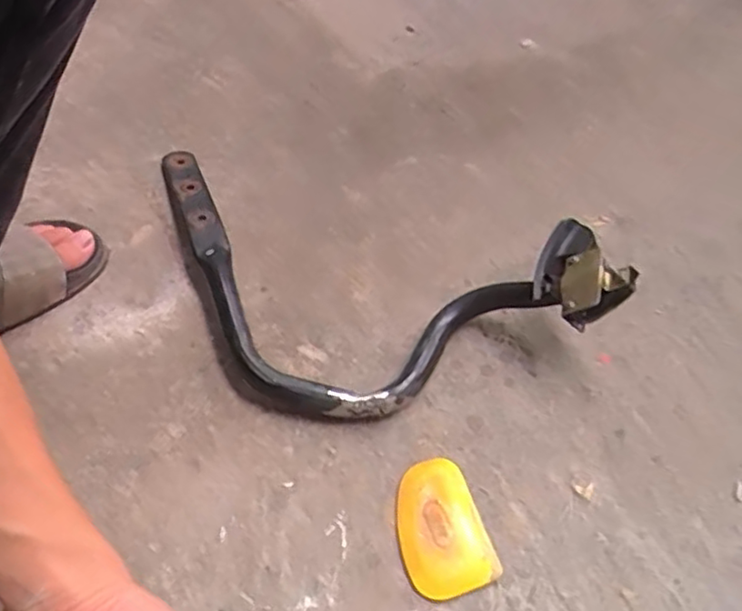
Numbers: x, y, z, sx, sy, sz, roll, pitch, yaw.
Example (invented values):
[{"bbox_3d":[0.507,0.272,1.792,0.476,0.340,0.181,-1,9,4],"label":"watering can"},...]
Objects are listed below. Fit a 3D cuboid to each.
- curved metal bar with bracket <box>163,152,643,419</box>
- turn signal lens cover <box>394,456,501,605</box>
[{"bbox_3d":[-0.007,-0.087,0.636,0.340,0.095,0.398,-17,57,-15],"label":"curved metal bar with bracket"},{"bbox_3d":[0.053,0.171,0.504,0.066,0.009,0.102,-15,56,-13],"label":"turn signal lens cover"}]

